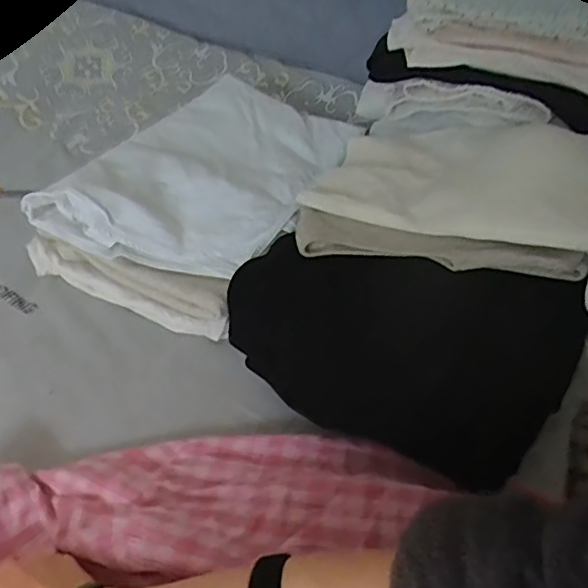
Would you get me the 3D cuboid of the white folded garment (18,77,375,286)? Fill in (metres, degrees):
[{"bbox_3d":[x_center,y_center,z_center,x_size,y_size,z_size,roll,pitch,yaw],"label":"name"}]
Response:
[{"bbox_3d":[-0.098,-0.158,0.704,0.258,0.047,0.362,24,49,20],"label":"white folded garment"}]

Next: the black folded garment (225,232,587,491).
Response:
[{"bbox_3d":[0.088,0.036,0.488,0.306,0.209,0.056,14,7,7],"label":"black folded garment"}]

